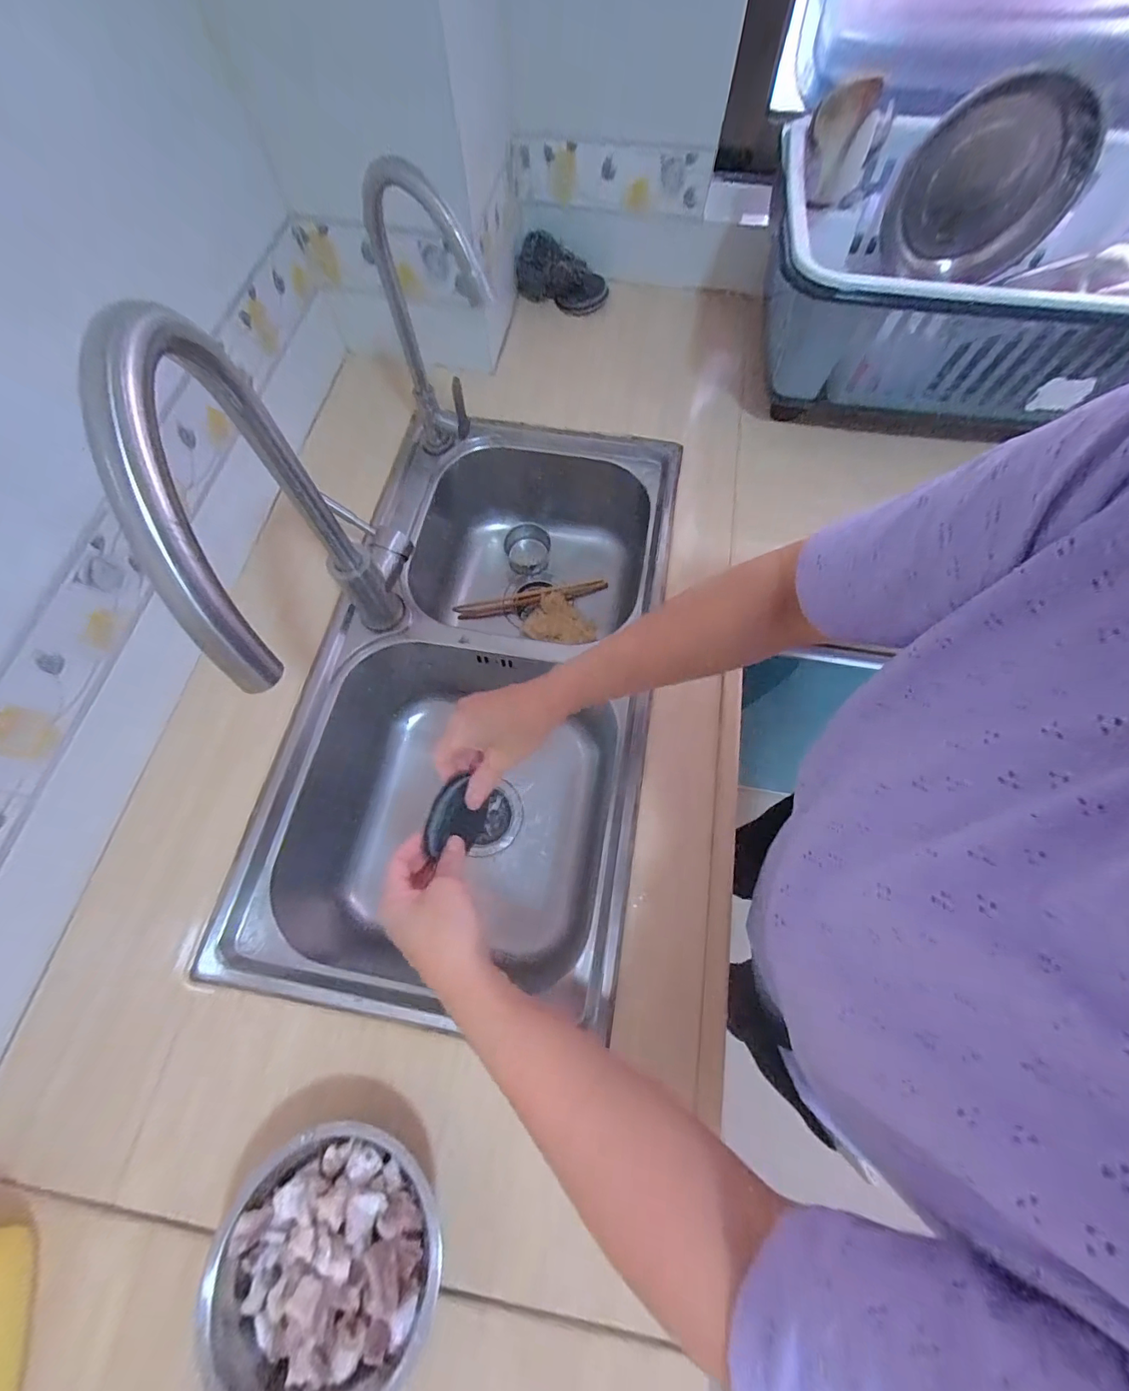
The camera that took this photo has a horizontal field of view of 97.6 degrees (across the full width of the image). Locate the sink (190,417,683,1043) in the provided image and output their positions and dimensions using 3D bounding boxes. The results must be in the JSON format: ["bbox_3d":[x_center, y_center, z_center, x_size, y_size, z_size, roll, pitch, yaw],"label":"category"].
[{"bbox_3d":[-0.101,-0.007,0.633,0.393,0.216,0.692,10,69,4],"label":"sink"}]

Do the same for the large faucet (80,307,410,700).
[{"bbox_3d":[-0.175,-0.096,0.390,0.092,0.381,0.256,-22,70,-8],"label":"large faucet"}]

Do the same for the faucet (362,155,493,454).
[{"bbox_3d":[-0.142,-0.398,0.545,0.097,0.285,0.090,-18,70,-7],"label":"faucet"}]

